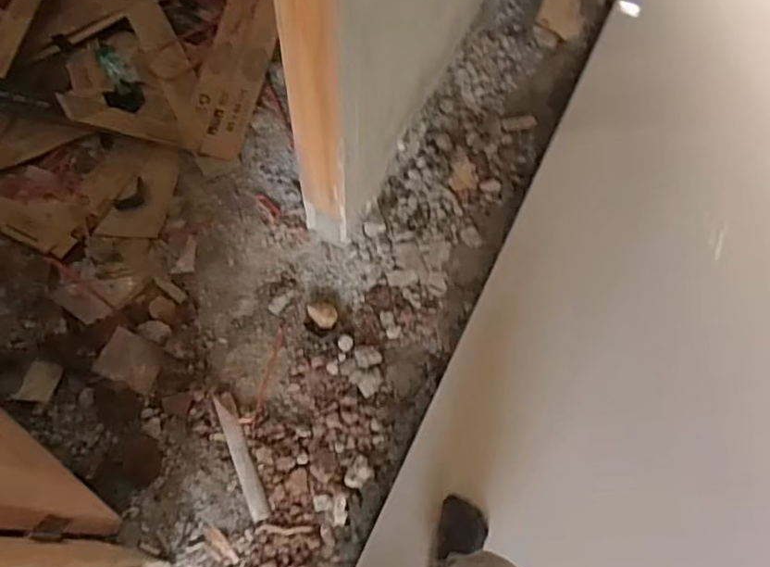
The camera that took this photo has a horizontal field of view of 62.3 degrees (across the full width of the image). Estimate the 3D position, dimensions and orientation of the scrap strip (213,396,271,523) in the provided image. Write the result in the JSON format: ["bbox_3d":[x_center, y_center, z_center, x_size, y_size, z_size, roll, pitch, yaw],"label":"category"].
[{"bbox_3d":[-0.303,0.365,1.345,0.038,0.010,0.267,-22,73,-8],"label":"scrap strip"}]

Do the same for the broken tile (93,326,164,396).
[{"bbox_3d":[-0.558,0.169,1.402,0.132,0.018,0.104,23,72,6],"label":"broken tile"}]

